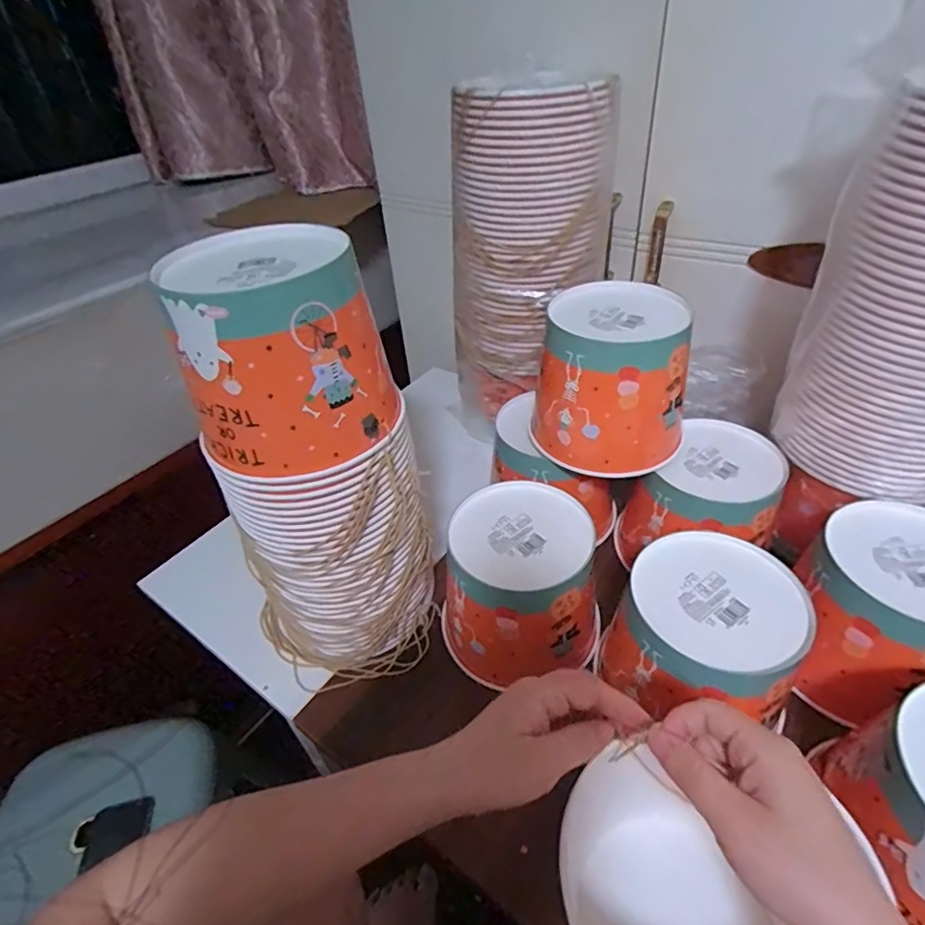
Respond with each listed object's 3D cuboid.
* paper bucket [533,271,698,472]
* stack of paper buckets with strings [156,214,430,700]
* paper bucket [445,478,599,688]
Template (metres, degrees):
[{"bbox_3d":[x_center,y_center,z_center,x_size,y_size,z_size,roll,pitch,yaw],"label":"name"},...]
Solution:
[{"bbox_3d":[0.148,-0.085,0.523,0.134,0.130,0.136,12,43,20],"label":"paper bucket"},{"bbox_3d":[-0.121,0.018,0.449,0.166,0.375,0.144,-28,45,-24],"label":"stack of paper buckets with strings"},{"bbox_3d":[0.052,0.116,0.502,0.142,0.121,0.147,-4,40,3],"label":"paper bucket"}]

